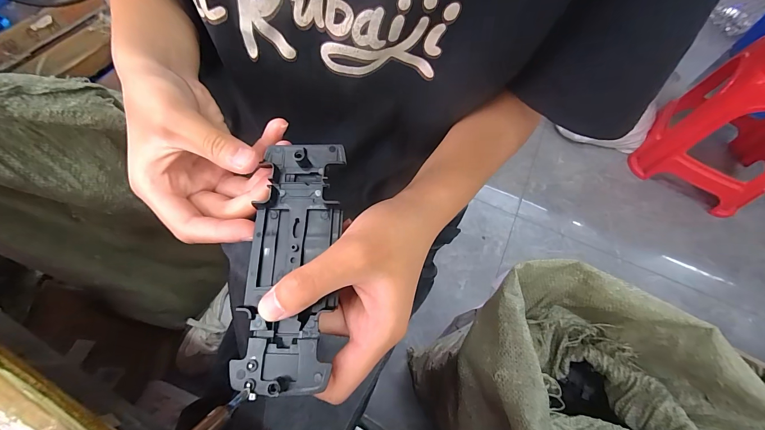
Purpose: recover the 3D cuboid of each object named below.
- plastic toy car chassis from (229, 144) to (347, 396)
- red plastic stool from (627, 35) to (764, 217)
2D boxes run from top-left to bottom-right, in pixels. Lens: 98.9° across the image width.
[{"bbox_3d":[-0.047,0.021,0.170,0.046,0.011,0.126,2,72,-1],"label":"plastic toy car chassis"},{"bbox_3d":[1.155,-0.308,1.049,0.352,0.494,0.360,36,67,15],"label":"red plastic stool"}]

